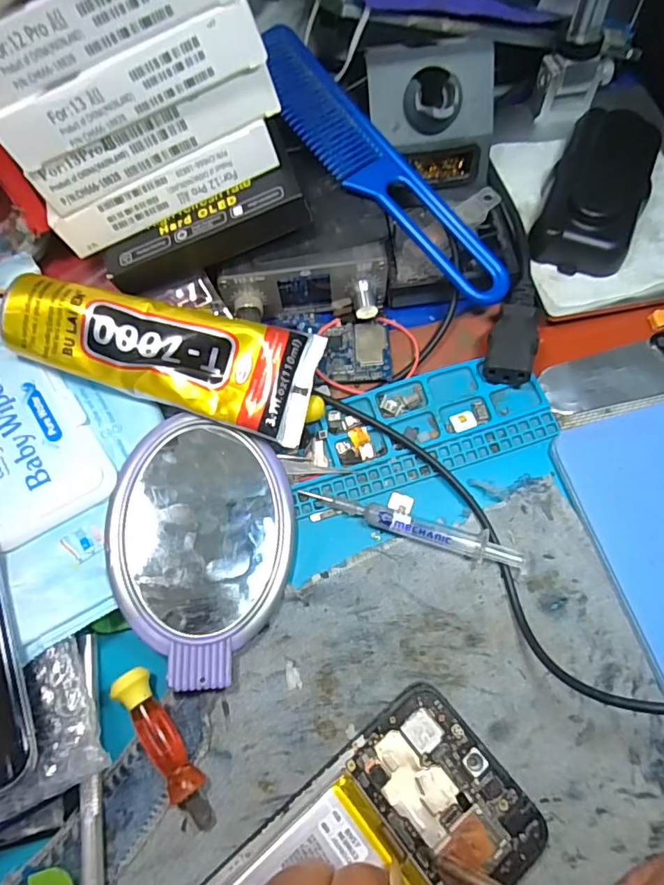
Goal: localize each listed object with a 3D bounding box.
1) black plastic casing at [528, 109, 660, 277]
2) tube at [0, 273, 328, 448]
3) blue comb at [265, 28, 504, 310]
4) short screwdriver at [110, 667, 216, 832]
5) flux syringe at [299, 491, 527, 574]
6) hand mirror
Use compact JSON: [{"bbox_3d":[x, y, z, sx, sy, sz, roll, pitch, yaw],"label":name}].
[{"bbox_3d":[0.145,-0.137,0.288,0.049,0.023,0.098,22,73,10],"label":"black plastic casing"},{"bbox_3d":[-0.079,-0.041,0.250,0.141,0.023,0.050,14,72,-7],"label":"tube"},{"bbox_3d":[0.022,-0.142,0.277,0.037,0.004,0.183,-39,85,-15],"label":"blue comb"},{"bbox_3d":[-0.067,0.125,0.218,0.013,0.014,0.067,-33,73,-8],"label":"short screwdriver"},{"bbox_3d":[0.037,0.040,0.247,0.106,0.009,0.013,16,72,8],"label":"flux syringe"},{"bbox_3d":[-0.057,0.046,0.243,0.079,0.012,0.117,-9,72,-16],"label":"hand mirror"}]

